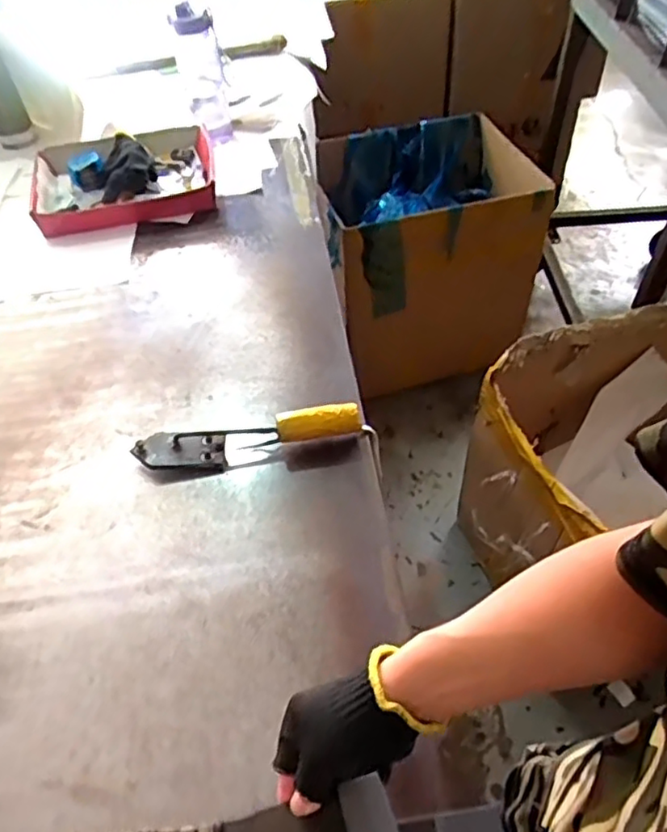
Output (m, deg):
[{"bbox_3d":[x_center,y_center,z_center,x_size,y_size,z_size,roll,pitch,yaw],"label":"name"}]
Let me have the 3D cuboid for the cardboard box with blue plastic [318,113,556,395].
[{"bbox_3d":[0.269,-0.449,1.787,0.601,0.514,0.514,-11,50,-6],"label":"cardboard box with blue plastic"}]

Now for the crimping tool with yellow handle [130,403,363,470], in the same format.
[{"bbox_3d":[-0.099,0.028,0.759,0.273,0.052,0.053,-6,49,-3],"label":"crimping tool with yellow handle"}]

